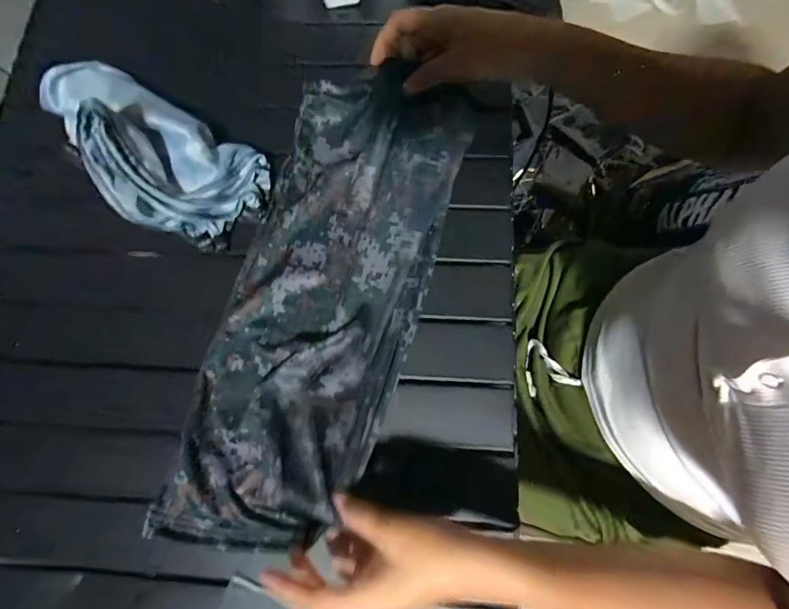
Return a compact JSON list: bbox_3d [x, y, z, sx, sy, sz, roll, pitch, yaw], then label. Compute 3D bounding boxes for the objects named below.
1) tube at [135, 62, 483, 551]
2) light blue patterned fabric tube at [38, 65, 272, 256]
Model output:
[{"bbox_3d":[-0.068,-0.008,0.350,0.176,0.065,0.437,18,81,4],"label":"tube"},{"bbox_3d":[-0.249,-0.154,0.363,0.253,0.098,0.121,30,80,8],"label":"light blue patterned fabric tube"}]

